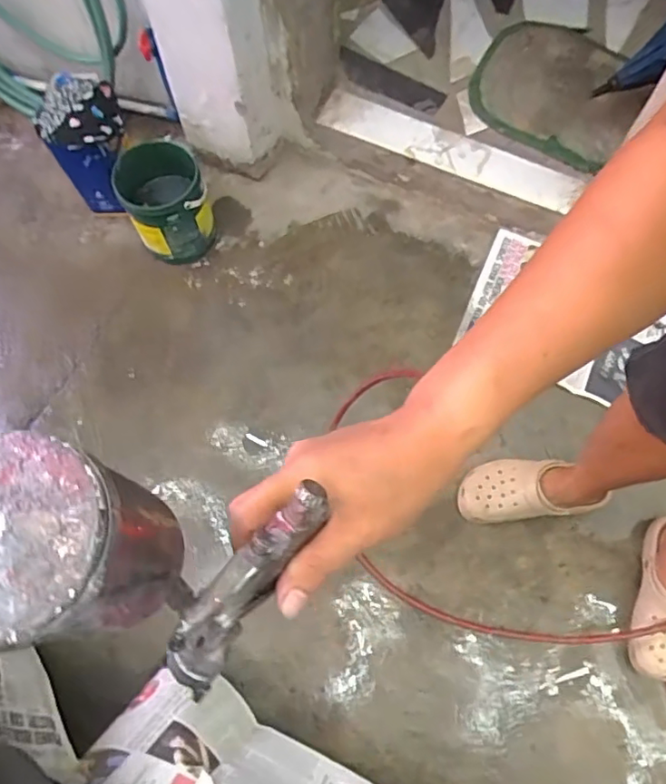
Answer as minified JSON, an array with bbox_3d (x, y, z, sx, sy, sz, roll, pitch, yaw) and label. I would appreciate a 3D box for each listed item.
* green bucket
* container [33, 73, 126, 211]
[{"bbox_3d":[-0.346,-0.392,1.202,0.164,0.208,0.168,0,71,-1],"label":"green bucket"},{"bbox_3d":[-0.510,-0.529,1.230,0.156,0.235,0.175,10,71,2],"label":"container"}]

